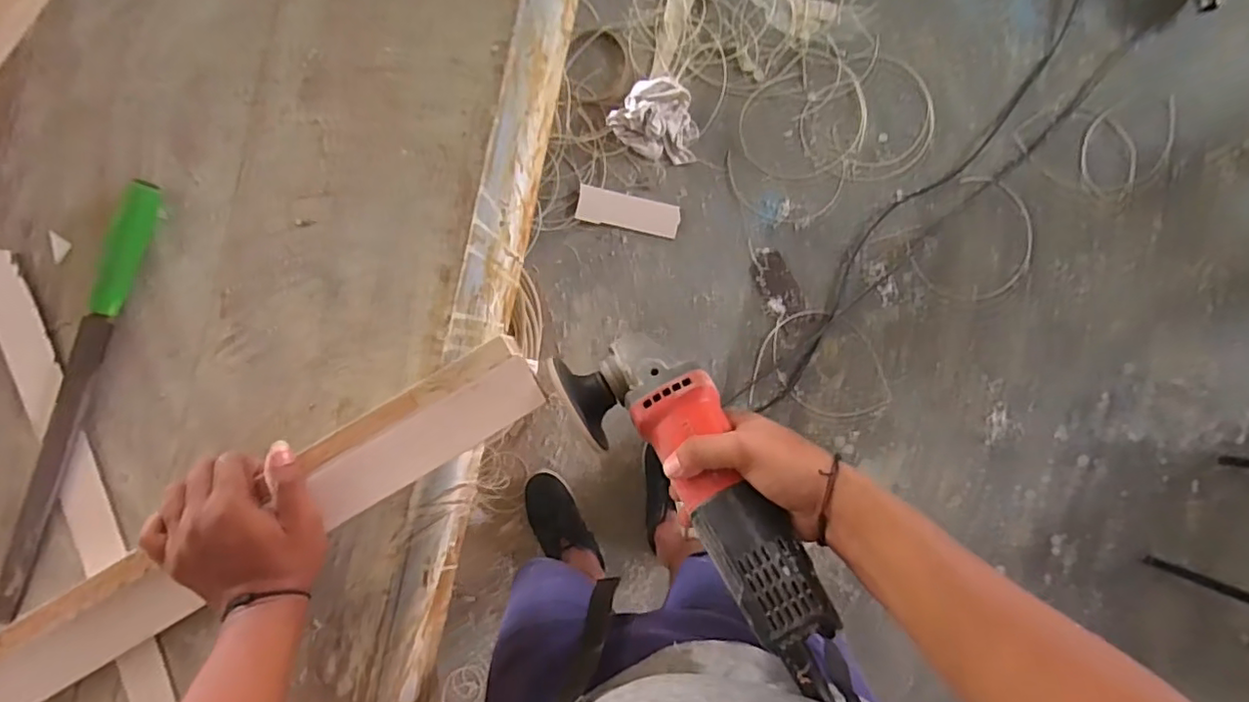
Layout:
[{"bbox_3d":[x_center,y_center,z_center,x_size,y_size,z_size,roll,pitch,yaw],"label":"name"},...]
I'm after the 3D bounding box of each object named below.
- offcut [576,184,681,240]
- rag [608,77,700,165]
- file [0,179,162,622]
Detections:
[{"bbox_3d":[0.008,-0.307,1.326,0.224,0.005,0.079,13,87,4],"label":"offcut"},{"bbox_3d":[0.066,-0.504,1.302,0.196,0.056,0.167,10,87,3],"label":"rag"},{"bbox_3d":[-0.442,0.036,0.482,0.026,0.016,0.356,17,87,4],"label":"file"}]

